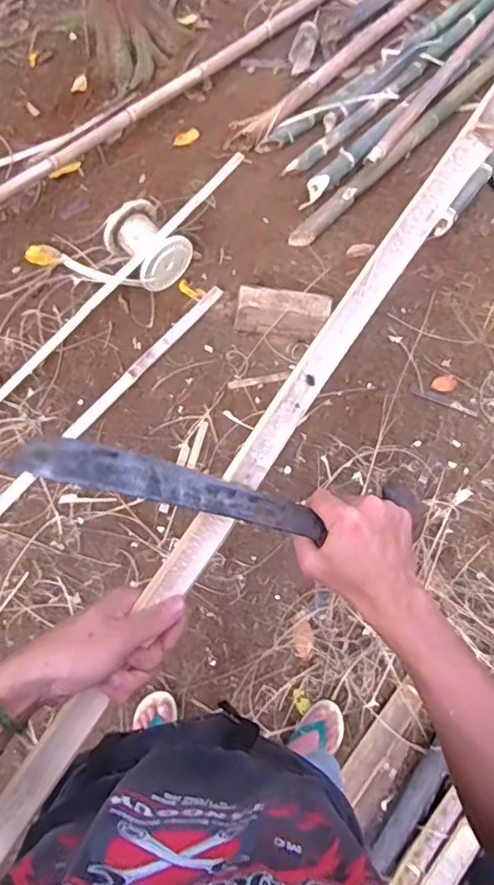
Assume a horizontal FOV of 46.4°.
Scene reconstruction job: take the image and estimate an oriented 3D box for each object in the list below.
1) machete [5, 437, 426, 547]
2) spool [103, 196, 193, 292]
[{"bbox_3d":[0.004,0.041,0.480,0.373,0.020,0.061,12,65,-29],"label":"machete"},{"bbox_3d":[-0.317,-0.626,1.841,0.203,0.180,0.243,-40,74,-16],"label":"spool"}]

